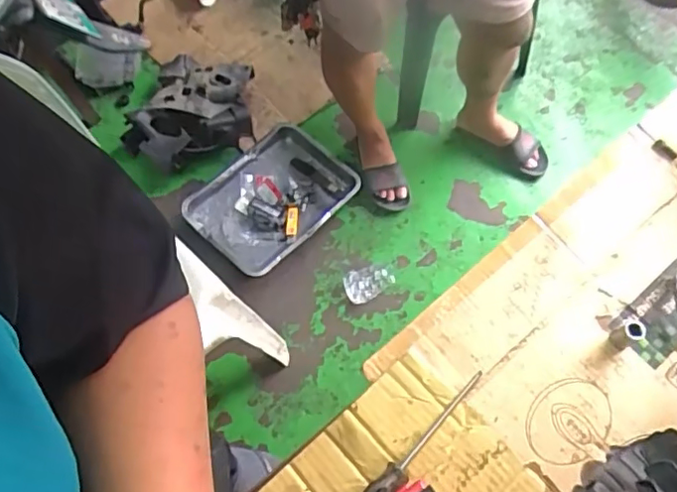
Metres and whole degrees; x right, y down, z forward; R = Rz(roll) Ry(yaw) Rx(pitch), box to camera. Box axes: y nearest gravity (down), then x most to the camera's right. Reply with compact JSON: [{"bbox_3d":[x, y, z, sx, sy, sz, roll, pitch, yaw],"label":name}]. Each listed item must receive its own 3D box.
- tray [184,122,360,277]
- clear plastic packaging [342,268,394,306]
[{"bbox_3d":[-0.178,-0.142,1.552,0.395,0.059,0.319,-42,72,-15],"label":"tray"},{"bbox_3d":[0.076,0.091,1.456,0.124,0.042,0.087,-19,68,-7],"label":"clear plastic packaging"}]

